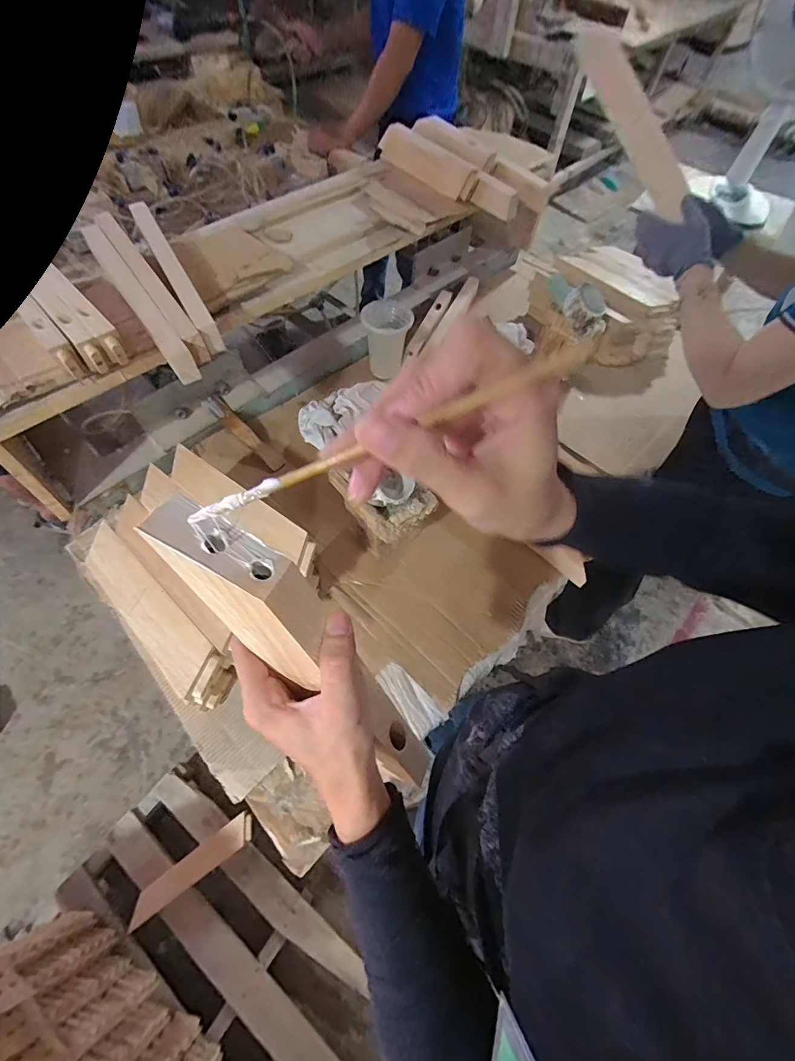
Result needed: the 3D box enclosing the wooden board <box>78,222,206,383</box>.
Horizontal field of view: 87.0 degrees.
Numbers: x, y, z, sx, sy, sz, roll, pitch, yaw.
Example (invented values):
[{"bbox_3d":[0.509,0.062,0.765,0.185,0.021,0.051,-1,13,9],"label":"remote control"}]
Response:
[{"bbox_3d":[-0.431,-0.383,0.691,0.033,0.060,0.400,-33,67,-20],"label":"wooden board"}]

